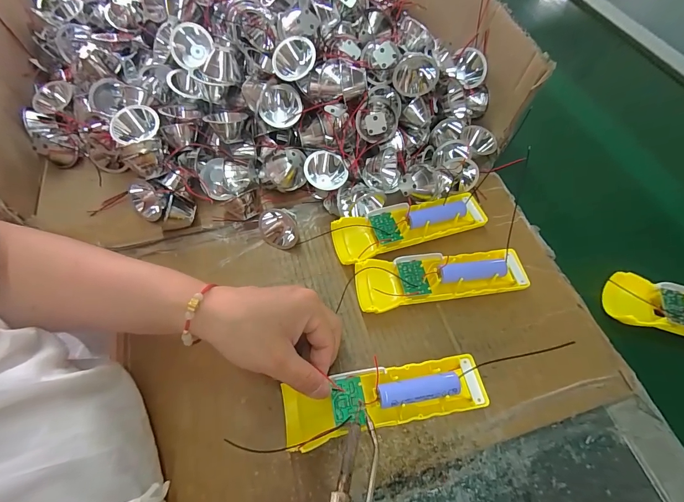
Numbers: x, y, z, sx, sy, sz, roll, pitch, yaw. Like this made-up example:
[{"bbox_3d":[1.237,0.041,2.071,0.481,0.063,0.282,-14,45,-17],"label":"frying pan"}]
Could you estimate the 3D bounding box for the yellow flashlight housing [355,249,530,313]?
[{"bbox_3d":[0.092,0.029,0.320,0.154,0.030,0.048,-6,61,-1],"label":"yellow flashlight housing"}]

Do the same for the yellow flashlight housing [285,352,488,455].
[{"bbox_3d":[0.034,0.116,0.270,0.158,0.021,0.044,-11,62,-4],"label":"yellow flashlight housing"}]

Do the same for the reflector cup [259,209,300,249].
[{"bbox_3d":[-0.063,-0.024,0.346,0.037,0.035,0.032,-16,62,-7],"label":"reflector cup"}]

